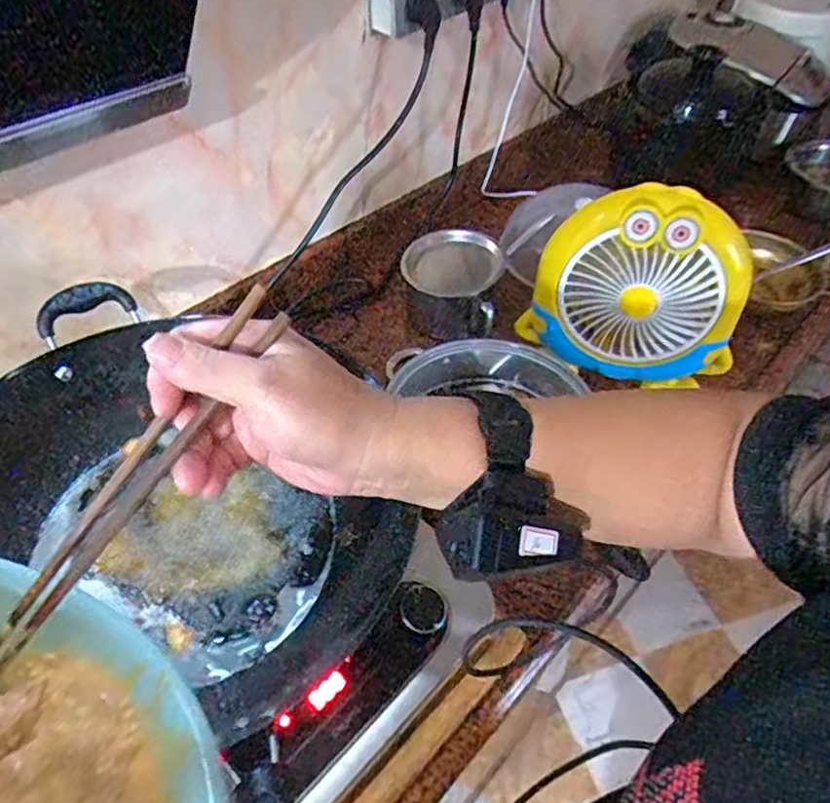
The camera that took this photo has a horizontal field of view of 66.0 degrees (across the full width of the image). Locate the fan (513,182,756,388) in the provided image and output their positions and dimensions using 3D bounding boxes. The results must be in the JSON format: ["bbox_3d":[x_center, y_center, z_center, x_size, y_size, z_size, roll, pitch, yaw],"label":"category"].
[{"bbox_3d":[0.285,-0.138,0.806,0.256,0.255,0.094,4,48,3],"label":"fan"}]

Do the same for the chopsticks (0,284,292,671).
[{"bbox_3d":[-0.139,0.041,0.312,0.019,0.020,0.228,40,93,29],"label":"chopsticks"}]

